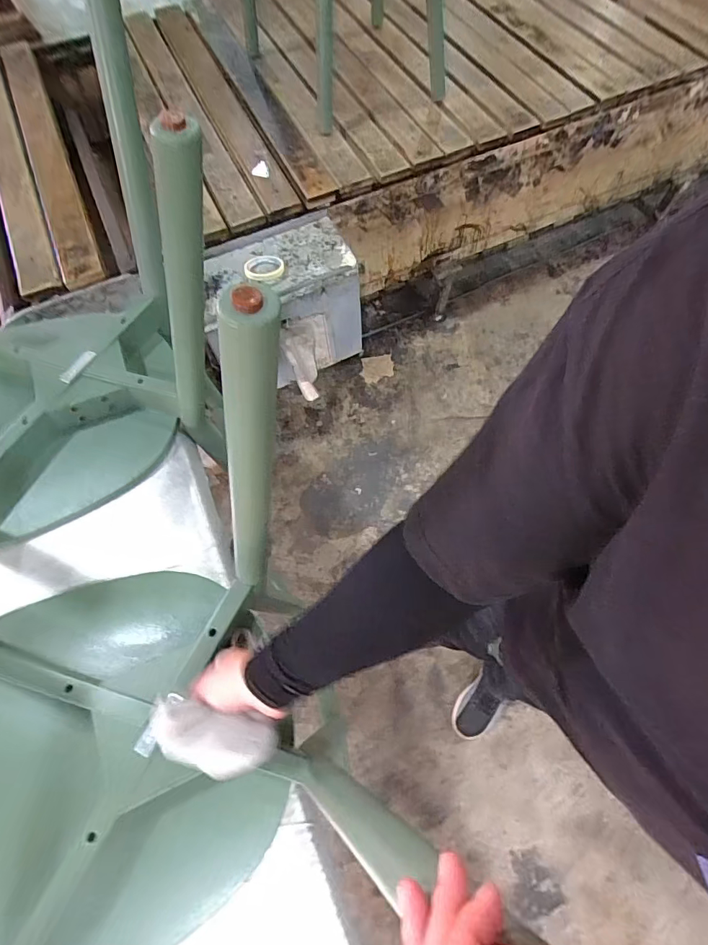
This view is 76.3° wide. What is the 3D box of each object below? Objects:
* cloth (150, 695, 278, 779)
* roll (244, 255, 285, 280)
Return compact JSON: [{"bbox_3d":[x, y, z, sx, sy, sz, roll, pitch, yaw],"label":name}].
[{"bbox_3d":[-0.140,0.261,0.441,0.123,0.028,0.058,12,67,0],"label":"cloth"},{"bbox_3d":[-0.218,-0.491,1.071,0.091,0.013,0.092,0,66,0],"label":"roll"}]

